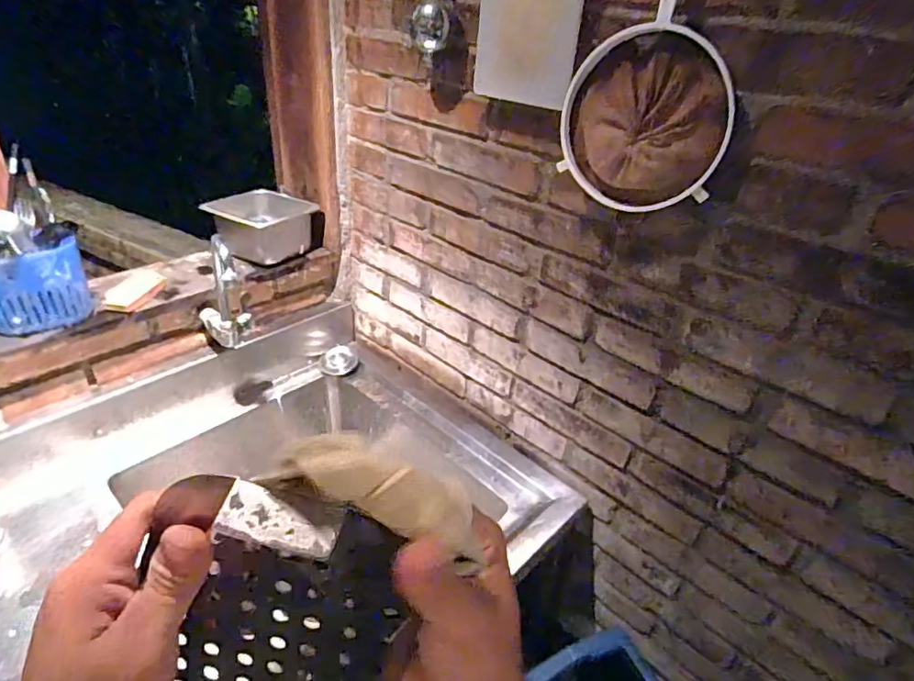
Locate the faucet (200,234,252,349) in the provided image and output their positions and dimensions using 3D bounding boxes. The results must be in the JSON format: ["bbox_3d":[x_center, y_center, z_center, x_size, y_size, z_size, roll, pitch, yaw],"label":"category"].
[{"bbox_3d":[-0.362,-0.062,0.853,0.074,0.293,0.094,-15,78,-28],"label":"faucet"}]

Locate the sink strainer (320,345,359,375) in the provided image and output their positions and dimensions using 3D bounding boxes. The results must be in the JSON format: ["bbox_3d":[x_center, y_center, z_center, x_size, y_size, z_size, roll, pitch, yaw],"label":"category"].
[{"bbox_3d":[-0.260,0.044,1.164,0.079,0.029,0.070,-20,40,-33],"label":"sink strainer"}]

